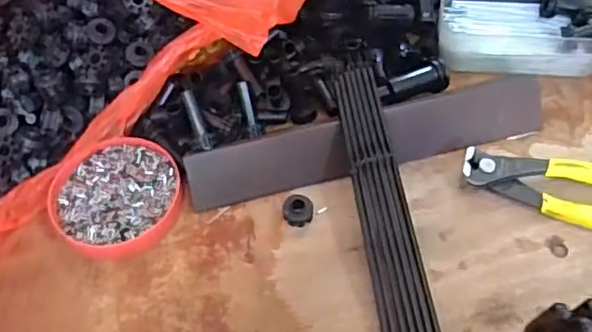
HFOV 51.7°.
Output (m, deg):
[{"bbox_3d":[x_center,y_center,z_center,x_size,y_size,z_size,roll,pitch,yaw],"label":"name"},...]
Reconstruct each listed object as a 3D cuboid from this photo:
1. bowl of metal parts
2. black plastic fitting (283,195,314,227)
[{"bbox_3d":[-0.113,0.019,0.386,0.078,0.021,0.077,-1,55,2],"label":"bowl of metal parts"},{"bbox_3d":[0.001,0.028,0.383,0.019,0.013,0.016,1,55,3],"label":"black plastic fitting"}]

